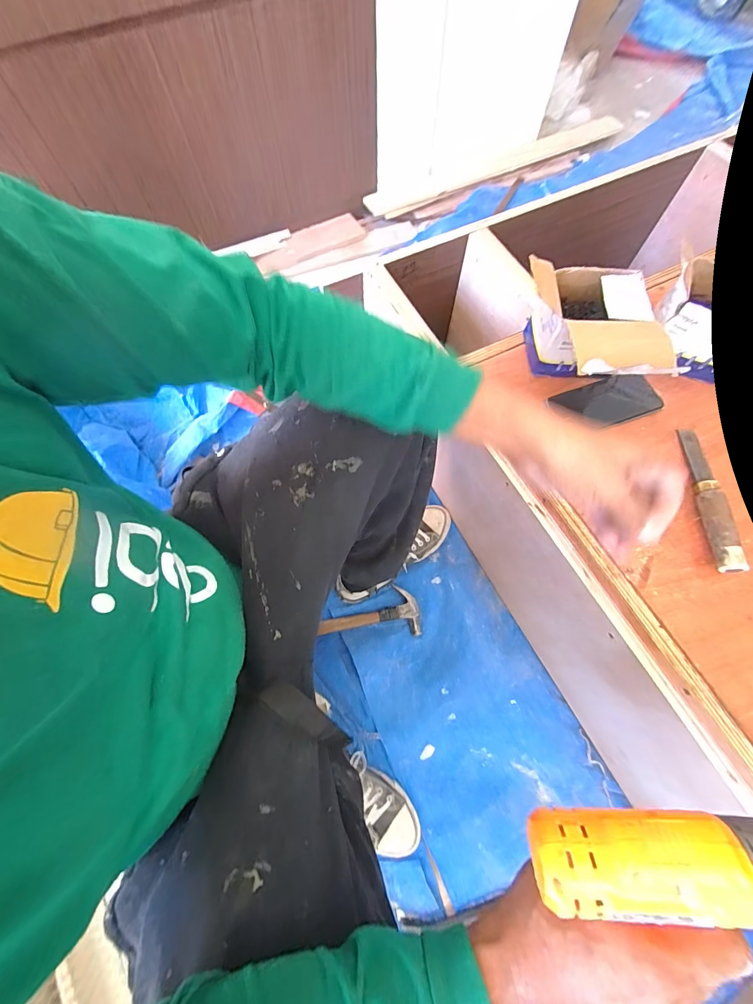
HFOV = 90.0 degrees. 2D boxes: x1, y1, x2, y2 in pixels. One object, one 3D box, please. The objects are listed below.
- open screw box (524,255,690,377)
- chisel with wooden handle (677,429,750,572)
[{"bbox_3d":[0.277,-0.212,0.509,0.166,0.131,0.185,3,69,1],"label":"open screw box"},{"bbox_3d":[0.422,-0.010,0.478,0.023,0.034,0.198,6,69,2],"label":"chisel with wooden handle"}]

